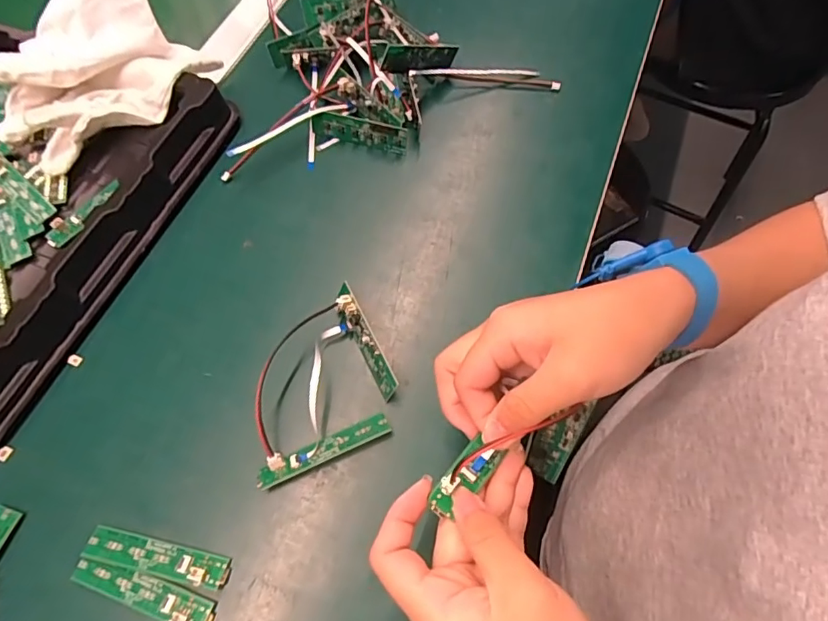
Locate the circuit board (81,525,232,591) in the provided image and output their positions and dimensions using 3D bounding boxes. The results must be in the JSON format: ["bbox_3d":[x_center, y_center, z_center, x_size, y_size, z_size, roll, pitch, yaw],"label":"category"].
[{"bbox_3d":[-0.147,0.141,0.290,0.084,0.006,0.017,11,65,5],"label":"circuit board"}]

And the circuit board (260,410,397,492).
[{"bbox_3d":[-0.055,0.085,0.314,0.084,0.010,0.017,-22,67,-11],"label":"circuit board"}]

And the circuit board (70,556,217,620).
[{"bbox_3d":[-0.151,0.156,0.283,0.084,0.008,0.018,17,66,8],"label":"circuit board"}]

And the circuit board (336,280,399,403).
[{"bbox_3d":[-0.034,0.020,0.336,0.010,0.021,0.079,-12,62,-39],"label":"circuit board"}]

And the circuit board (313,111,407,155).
[{"bbox_3d":[-0.045,-0.147,0.417,0.080,0.022,0.004,15,45,8],"label":"circuit board"}]

